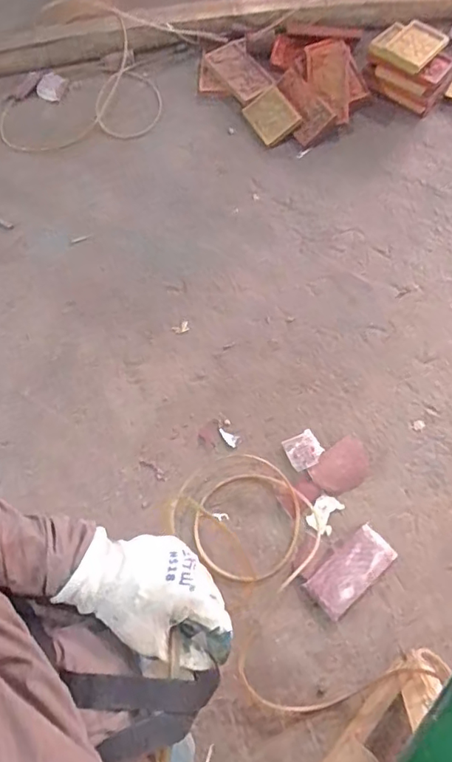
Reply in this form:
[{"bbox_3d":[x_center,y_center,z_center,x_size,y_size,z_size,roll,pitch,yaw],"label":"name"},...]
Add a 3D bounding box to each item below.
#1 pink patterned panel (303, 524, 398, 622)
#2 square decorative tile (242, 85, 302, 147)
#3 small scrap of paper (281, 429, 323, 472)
[{"bbox_3d":[0.296,0.450,1.263,0.215,0.029,0.103,-40,77,-13],"label":"pink patterned panel"},{"bbox_3d":[0.151,-0.864,1.747,0.137,0.021,0.160,-38,98,5],"label":"square decorative tile"},{"bbox_3d":[0.200,0.179,1.373,0.090,0.010,0.087,-26,74,-9],"label":"small scrap of paper"}]

